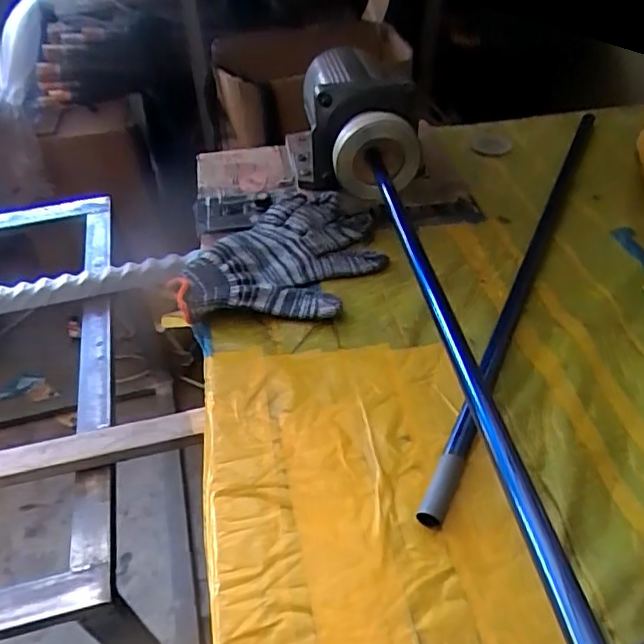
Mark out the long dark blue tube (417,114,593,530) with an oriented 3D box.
[{"bbox_3d":[0.178,-0.055,0.489,0.016,0.012,0.524,18,49,20],"label":"long dark blue tube"}]

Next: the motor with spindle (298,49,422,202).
[{"bbox_3d":[0.033,-0.176,0.545,0.104,0.115,0.133,0,45,3],"label":"motor with spindle"}]

